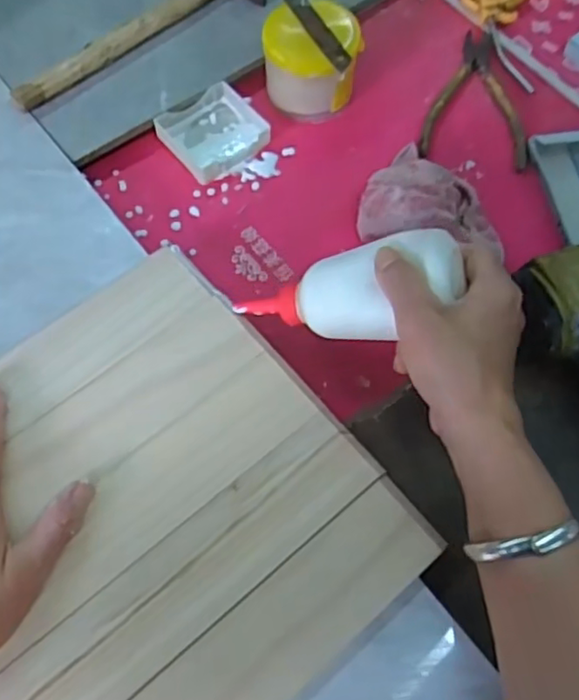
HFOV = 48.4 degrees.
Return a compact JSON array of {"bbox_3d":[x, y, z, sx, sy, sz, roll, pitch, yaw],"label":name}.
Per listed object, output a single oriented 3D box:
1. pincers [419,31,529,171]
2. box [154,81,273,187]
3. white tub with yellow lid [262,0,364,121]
[{"bbox_3d":[0.173,-0.226,0.565,0.089,0.010,0.150,15,66,6],"label":"pincers"},{"bbox_3d":[-0.064,-0.188,0.555,0.079,0.016,0.075,-34,70,-16],"label":"box"},{"bbox_3d":[0.018,-0.245,0.551,0.078,0.067,0.069,6,65,2],"label":"white tub with yellow lid"}]

